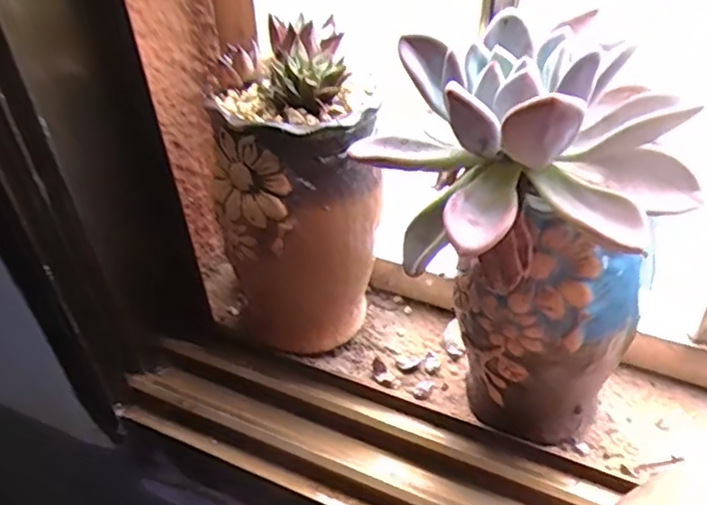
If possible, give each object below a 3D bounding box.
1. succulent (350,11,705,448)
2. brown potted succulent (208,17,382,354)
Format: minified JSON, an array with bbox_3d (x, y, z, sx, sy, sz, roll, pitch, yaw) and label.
[{"bbox_3d":[0.062,0.007,0.252,0.110,0.180,0.083,-2,43,1],"label":"succulent"},{"bbox_3d":[-0.026,-0.024,0.317,0.076,0.153,0.071,-1,43,3],"label":"brown potted succulent"}]

